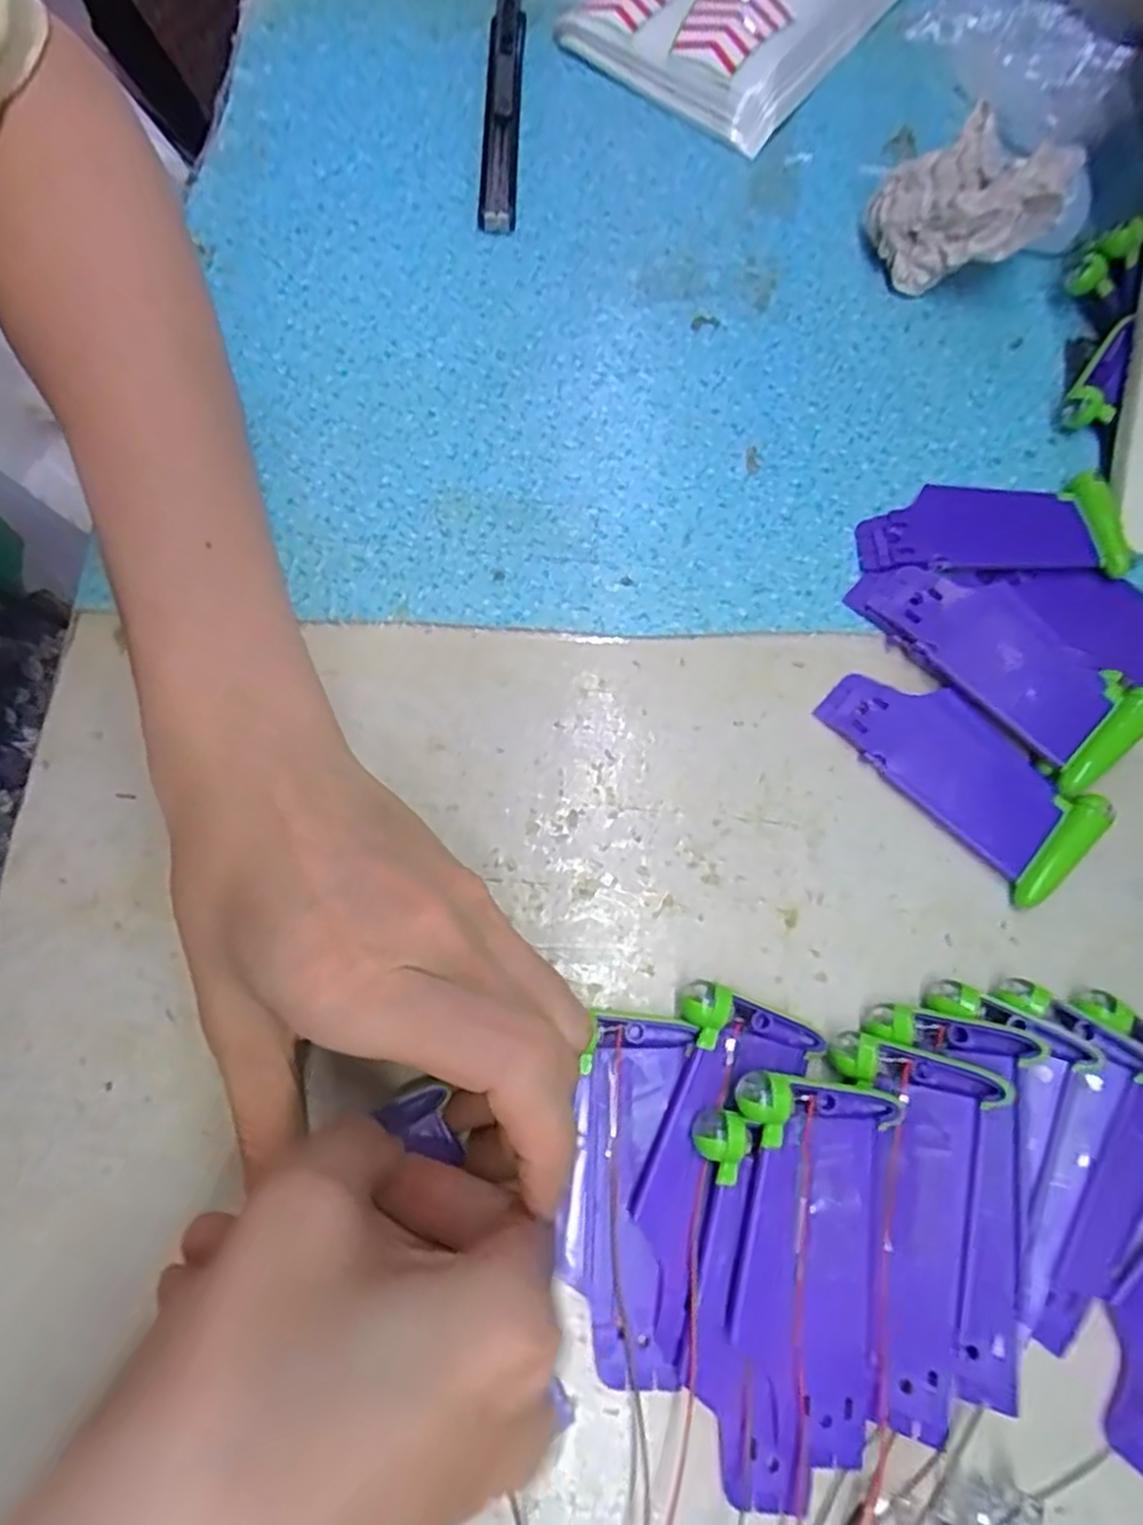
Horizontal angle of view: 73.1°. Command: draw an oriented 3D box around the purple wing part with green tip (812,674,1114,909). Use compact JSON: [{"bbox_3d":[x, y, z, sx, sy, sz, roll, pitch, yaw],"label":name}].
[{"bbox_3d":[0.125,0.001,0.251,0.089,0.010,0.038,43,75,11],"label":"purple wing part with green tip"}]

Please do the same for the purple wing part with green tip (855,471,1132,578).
[{"bbox_3d":[0.149,-0.085,0.276,0.091,0.012,0.038,0,72,-2],"label":"purple wing part with green tip"}]

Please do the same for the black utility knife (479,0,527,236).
[{"bbox_3d":[-0.028,-0.290,0.331,0.016,0.012,0.156,1,72,-2],"label":"black utility knife"}]

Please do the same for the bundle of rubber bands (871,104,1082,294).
[{"bbox_3d":[0.154,-0.212,0.295,0.067,0.044,0.035,6,72,-1],"label":"bundle of rubber bands"}]

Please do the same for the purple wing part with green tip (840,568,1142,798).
[{"bbox_3d":[0.143,-0.037,0.258,0.039,0.015,0.095,-39,77,-13],"label":"purple wing part with green tip"}]

